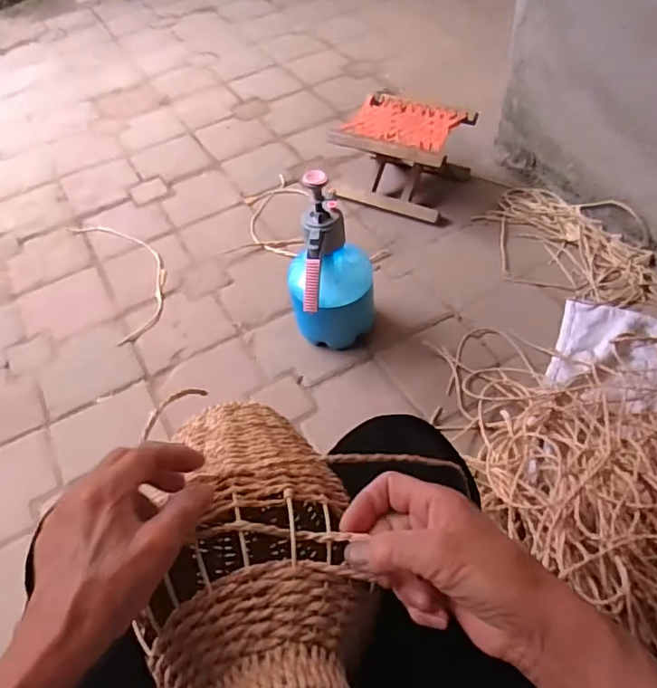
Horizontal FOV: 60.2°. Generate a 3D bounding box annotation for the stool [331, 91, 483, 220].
[{"bbox_3d":[0.184,-0.459,1.393,0.297,0.185,0.239,15,55,17],"label":"stool"}]

